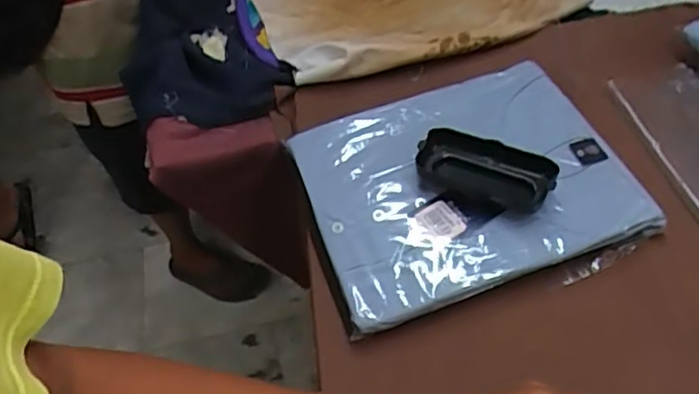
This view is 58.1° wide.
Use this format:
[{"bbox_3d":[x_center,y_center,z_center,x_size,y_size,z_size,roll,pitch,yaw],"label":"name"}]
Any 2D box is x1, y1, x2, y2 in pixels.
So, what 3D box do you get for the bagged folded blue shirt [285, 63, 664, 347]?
[{"bbox_3d":[0.094,-0.022,0.554,0.263,0.026,0.224,-19,51,-8],"label":"bagged folded blue shirt"}]

